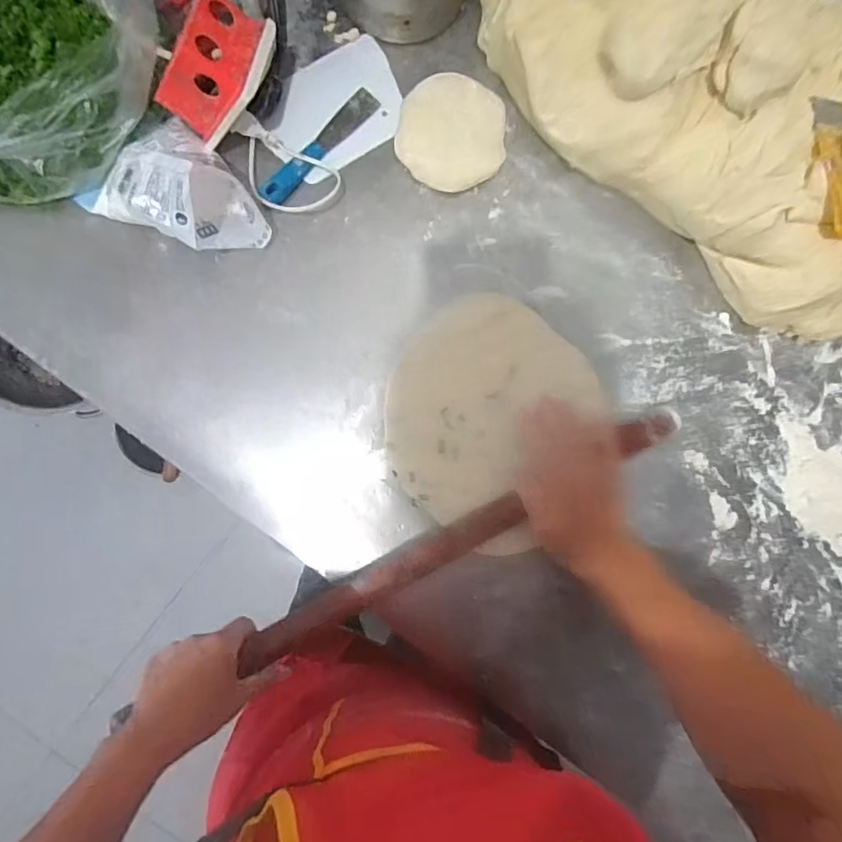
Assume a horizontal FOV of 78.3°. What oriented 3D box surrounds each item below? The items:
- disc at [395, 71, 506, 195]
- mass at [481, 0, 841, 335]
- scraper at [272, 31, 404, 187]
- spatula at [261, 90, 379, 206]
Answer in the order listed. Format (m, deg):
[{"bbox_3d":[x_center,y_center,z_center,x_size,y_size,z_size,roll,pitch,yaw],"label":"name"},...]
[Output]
[{"bbox_3d":[0.031,-0.279,0.500,0.105,0.028,0.105,0,87,-6],"label":"disc"},{"bbox_3d":[0.293,-0.295,0.482,0.530,0.136,0.234,37,84,-3],"label":"mass"},{"bbox_3d":[-0.080,-0.304,0.501,0.133,0.008,0.105,-32,91,-6],"label":"scraper"},{"bbox_3d":[-0.095,-0.261,0.491,0.025,0.011,0.147,40,84,-2],"label":"spatula"}]

